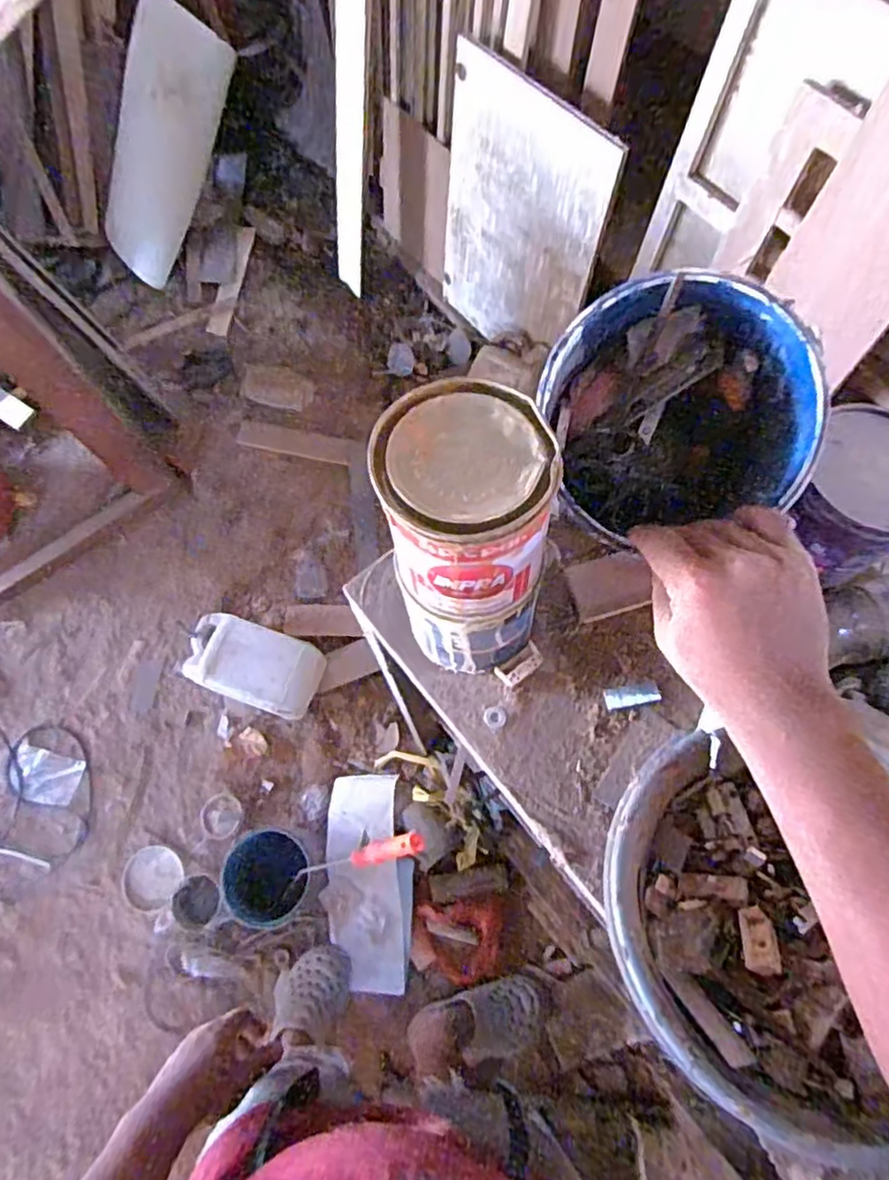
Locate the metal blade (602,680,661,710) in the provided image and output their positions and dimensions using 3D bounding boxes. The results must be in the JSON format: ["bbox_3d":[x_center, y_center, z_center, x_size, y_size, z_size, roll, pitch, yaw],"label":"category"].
[{"bbox_3d":[0.160,0.090,0.556,0.045,0.004,0.018,-11,68,-1],"label":"metal blade"}]

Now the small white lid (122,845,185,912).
[{"bbox_3d":[-0.663,0.649,1.475,0.150,0.022,0.140,-6,75,22],"label":"small white lid"}]

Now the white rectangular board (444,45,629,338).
[{"bbox_3d":[0.169,-0.855,1.574,0.027,0.618,0.489,-35,69,-18],"label":"white rectangular board"}]

